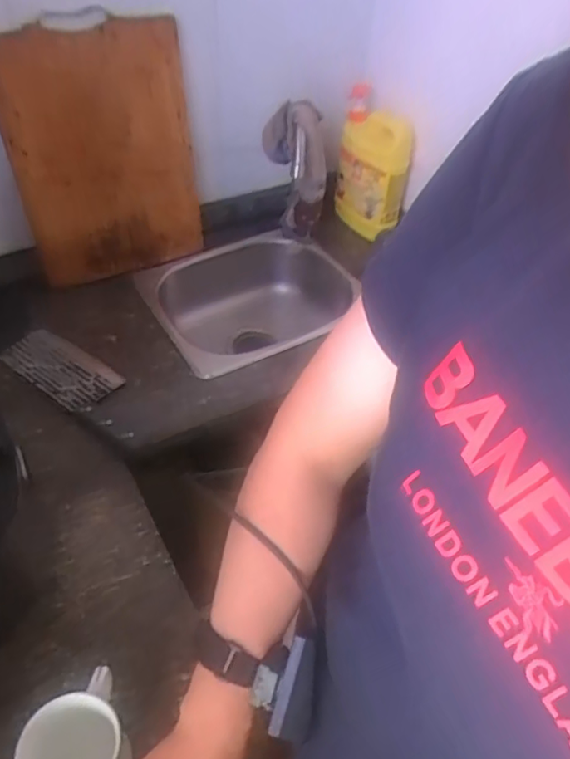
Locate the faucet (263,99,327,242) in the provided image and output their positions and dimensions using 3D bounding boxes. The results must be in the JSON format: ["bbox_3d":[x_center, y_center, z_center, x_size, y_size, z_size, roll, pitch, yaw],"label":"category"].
[{"bbox_3d":[0.015,-0.333,0.966,0.099,0.206,0.094,6,47,2],"label":"faucet"}]

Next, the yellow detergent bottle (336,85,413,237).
[{"bbox_3d":[0.155,-0.389,1.081,0.063,0.224,0.145,-21,52,-21],"label":"yellow detergent bottle"}]

